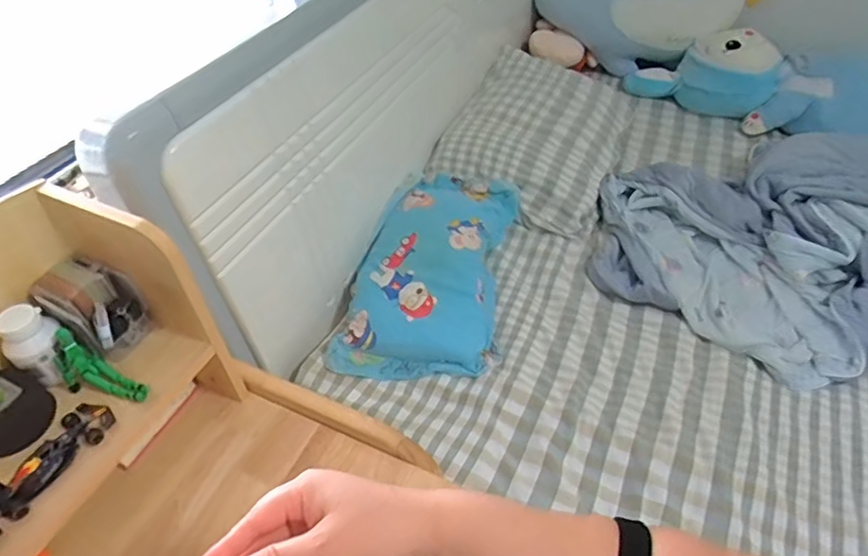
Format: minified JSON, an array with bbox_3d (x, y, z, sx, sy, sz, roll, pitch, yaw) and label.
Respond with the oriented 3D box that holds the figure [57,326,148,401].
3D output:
[{"bbox_3d":[-0.357,0.103,0.596,0.106,0.060,0.040,37,51,-9],"label":"figure"}]

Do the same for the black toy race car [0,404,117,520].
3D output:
[{"bbox_3d":[-0.373,0.172,0.544,0.047,0.021,0.122,19,50,19],"label":"black toy race car"}]

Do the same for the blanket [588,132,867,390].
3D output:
[{"bbox_3d":[0.750,-0.079,1.087,0.819,0.137,0.538,-4,47,-2],"label":"blanket"}]

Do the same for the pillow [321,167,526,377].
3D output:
[{"bbox_3d":[0.000,-0.032,1.089,0.286,0.104,0.514,6,47,8],"label":"pillow"}]

